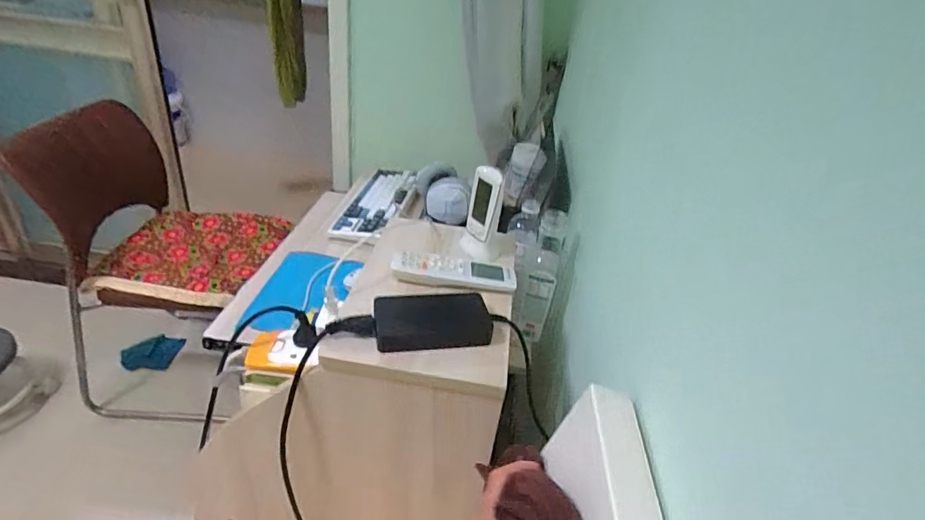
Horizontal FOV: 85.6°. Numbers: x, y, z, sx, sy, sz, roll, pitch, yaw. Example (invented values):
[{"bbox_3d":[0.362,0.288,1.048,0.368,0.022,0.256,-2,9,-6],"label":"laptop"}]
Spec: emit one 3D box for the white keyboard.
[{"bbox_3d":[-0.212,-0.149,1.221,0.117,0.033,0.377,8,33,1],"label":"white keyboard"}]

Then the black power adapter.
[{"bbox_3d":[-0.032,0.067,0.560,0.129,0.024,0.072,-3,34,-16],"label":"black power adapter"}]

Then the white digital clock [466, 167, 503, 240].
[{"bbox_3d":[0.030,-0.080,0.691,0.042,0.096,0.039,8,33,1],"label":"white digital clock"}]

